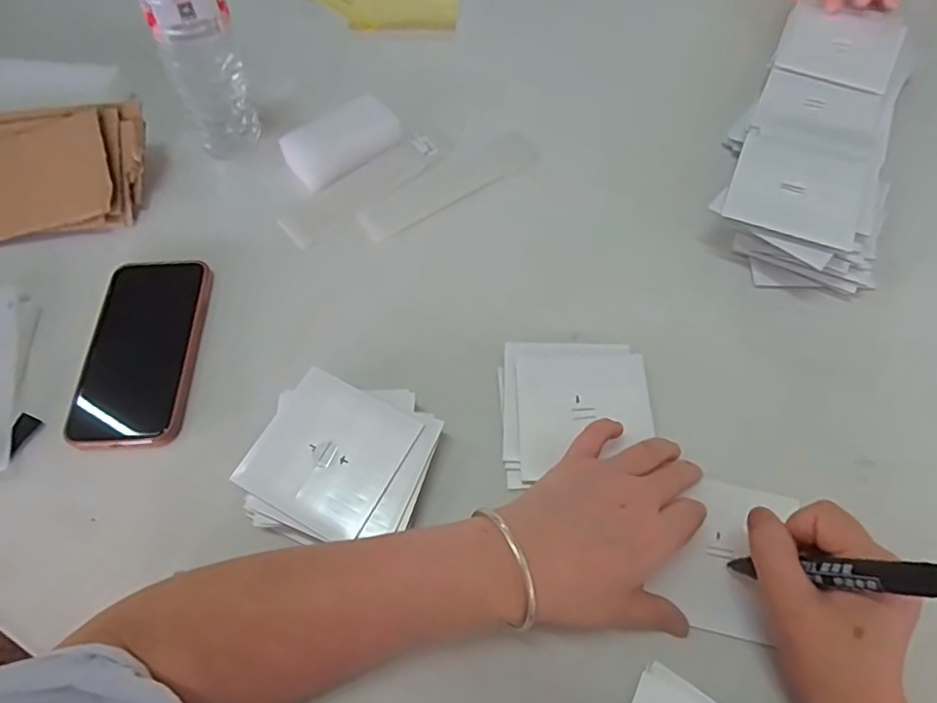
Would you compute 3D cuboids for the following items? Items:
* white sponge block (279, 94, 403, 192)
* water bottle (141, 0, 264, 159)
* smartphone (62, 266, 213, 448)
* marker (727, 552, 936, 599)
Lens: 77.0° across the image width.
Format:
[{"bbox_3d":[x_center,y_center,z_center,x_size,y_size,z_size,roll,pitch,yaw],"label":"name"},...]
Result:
[{"bbox_3d":[-0.108,-0.183,0.515,0.101,0.030,0.049,-30,65,-13],"label":"white sponge block"},{"bbox_3d":[-0.214,-0.255,0.450,0.063,0.215,0.054,-21,64,-9],"label":"water bottle"},{"bbox_3d":[-0.242,-0.003,0.436,0.077,0.010,0.151,-2,62,1],"label":"smartphone"},{"bbox_3d":[0.176,0.110,0.295,0.012,0.117,0.014,32,66,-11],"label":"marker"}]

